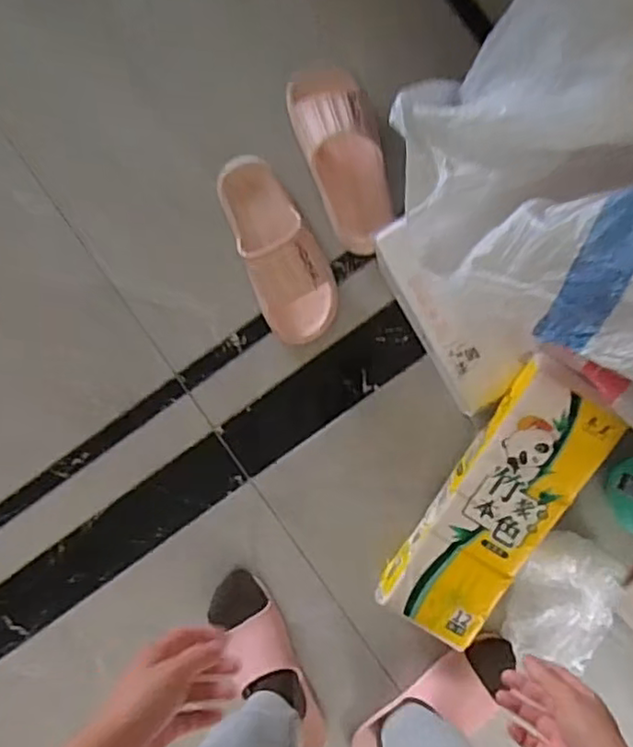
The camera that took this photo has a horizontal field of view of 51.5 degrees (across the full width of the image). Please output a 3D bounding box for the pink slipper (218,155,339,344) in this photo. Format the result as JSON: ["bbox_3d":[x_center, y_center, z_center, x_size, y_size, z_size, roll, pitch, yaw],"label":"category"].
[{"bbox_3d":[-0.051,-0.176,0.893,0.103,0.058,0.265,-21,88,2],"label":"pink slipper"}]

